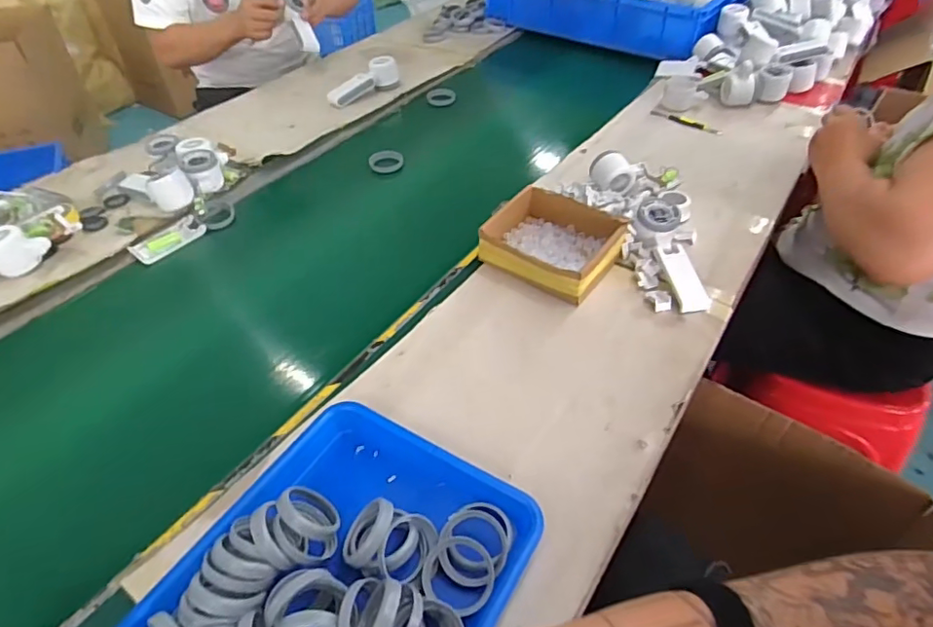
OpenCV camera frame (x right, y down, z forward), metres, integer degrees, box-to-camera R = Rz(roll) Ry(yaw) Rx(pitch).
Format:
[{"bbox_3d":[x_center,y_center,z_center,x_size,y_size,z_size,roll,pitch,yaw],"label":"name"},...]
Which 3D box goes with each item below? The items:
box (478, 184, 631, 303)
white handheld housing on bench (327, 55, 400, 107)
[{"bbox_3d":[0.119,-0.102,0.763,0.163,0.047,0.145,25,50,26],"label":"box"},{"bbox_3d":[-0.228,-0.511,1.217,0.182,0.053,0.064,-32,51,-28],"label":"white handheld housing on bench"}]

